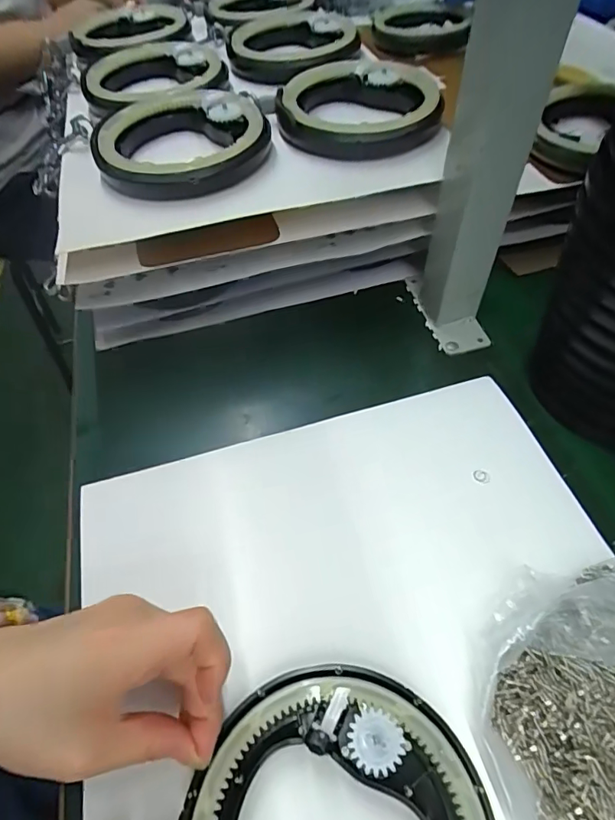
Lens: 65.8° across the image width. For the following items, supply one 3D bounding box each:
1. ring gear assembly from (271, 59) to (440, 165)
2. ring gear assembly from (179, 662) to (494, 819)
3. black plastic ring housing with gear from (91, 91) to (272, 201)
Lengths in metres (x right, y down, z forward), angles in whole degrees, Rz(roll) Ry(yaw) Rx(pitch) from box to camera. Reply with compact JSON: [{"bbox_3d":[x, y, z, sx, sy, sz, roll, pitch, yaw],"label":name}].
[{"bbox_3d":[0.039,-0.240,0.380,0.120,0.029,0.111,-1,55,2],"label":"ring gear assembly"},{"bbox_3d":[0.014,0.182,0.199,0.127,0.016,0.130,-1,55,2],"label":"ring gear assembly"},{"bbox_3d":[-0.094,-0.203,0.358,0.129,0.026,0.122,-1,52,1],"label":"black plastic ring housing with gear"}]

